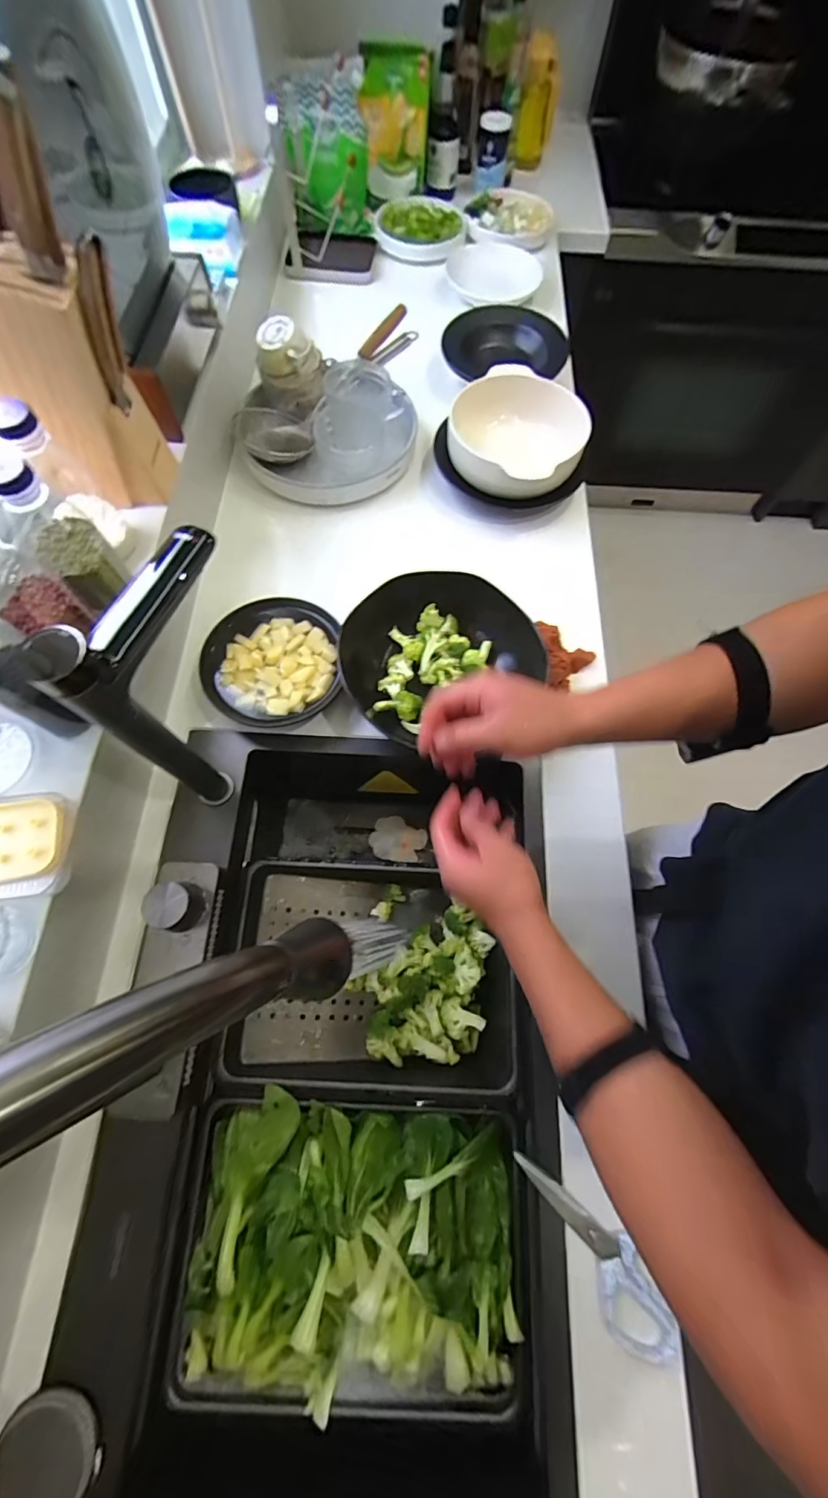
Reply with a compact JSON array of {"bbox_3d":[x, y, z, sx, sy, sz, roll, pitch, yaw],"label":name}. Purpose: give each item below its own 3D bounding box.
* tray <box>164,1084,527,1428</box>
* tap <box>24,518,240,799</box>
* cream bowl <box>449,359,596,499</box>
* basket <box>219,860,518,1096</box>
[{"bbox_3d":[-0.061,0.510,0.493,0.345,0.048,0.243,5,69,0],"label":"tray"},{"bbox_3d":[-0.235,-0.075,0.473,0.067,0.327,0.178,20,70,5],"label":"tap"},{"bbox_3d":[0.159,-0.491,0.752,0.206,0.078,0.208,1,69,-2],"label":"cream bowl"},{"bbox_3d":[-0.047,0.281,0.616,0.342,0.070,0.246,2,69,-1],"label":"basket"}]

